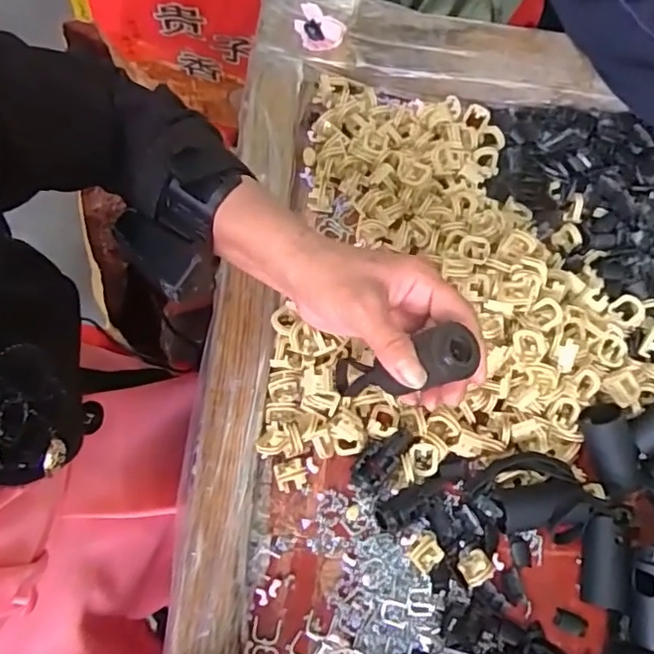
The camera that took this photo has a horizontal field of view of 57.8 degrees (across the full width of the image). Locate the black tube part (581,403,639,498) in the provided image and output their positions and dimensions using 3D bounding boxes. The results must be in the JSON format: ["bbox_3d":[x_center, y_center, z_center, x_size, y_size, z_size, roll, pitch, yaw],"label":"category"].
[{"bbox_3d":[0.208,0.091,0.432,0.027,0.027,0.067,-18,98,-5],"label":"black tube part"}]

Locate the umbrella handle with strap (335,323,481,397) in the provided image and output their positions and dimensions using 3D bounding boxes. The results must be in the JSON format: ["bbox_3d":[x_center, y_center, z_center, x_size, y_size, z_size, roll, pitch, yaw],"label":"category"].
[{"bbox_3d":[0.041,0.026,0.359,0.030,0.129,0.028,11,73,-26],"label":"umbrella handle with strap"}]

